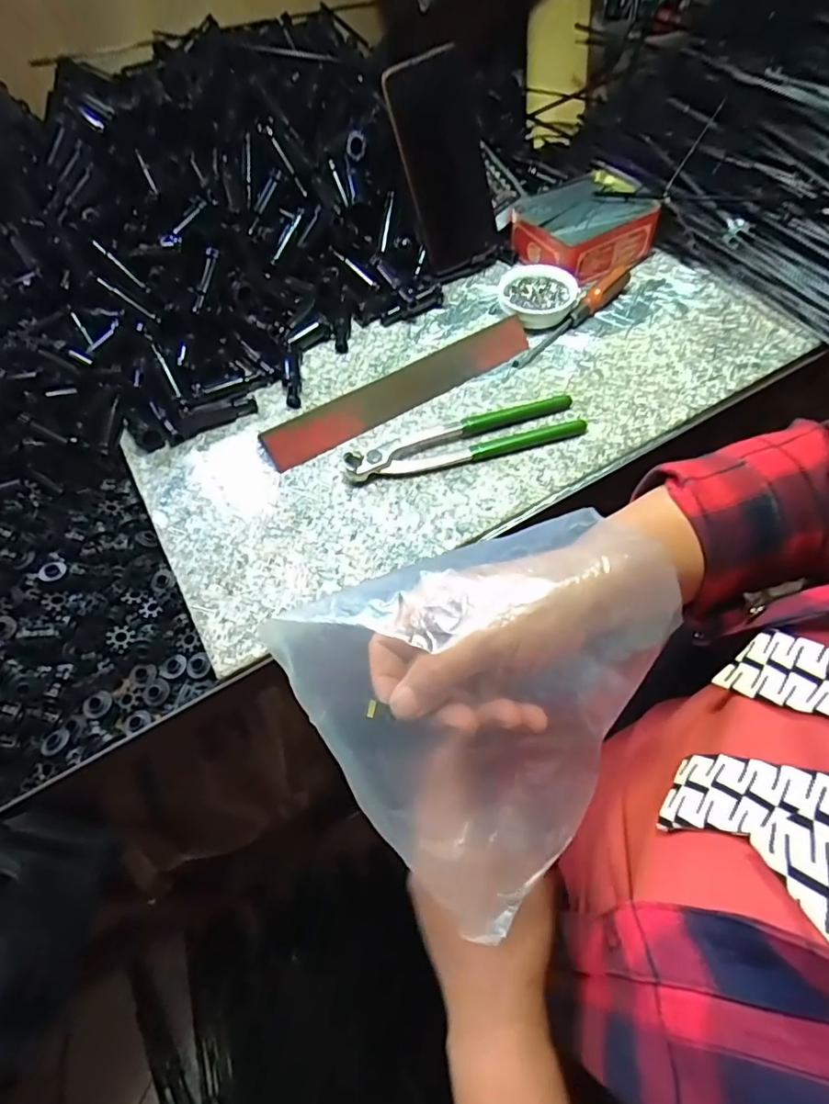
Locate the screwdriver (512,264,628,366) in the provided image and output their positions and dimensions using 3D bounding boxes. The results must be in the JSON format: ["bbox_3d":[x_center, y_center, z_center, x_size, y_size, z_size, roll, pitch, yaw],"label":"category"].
[{"bbox_3d":[0.151,-0.226,0.521,0.153,0.024,0.017,-38,63,-16],"label":"screwdriver"}]

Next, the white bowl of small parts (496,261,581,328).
[{"bbox_3d":[0.117,-0.242,0.531,0.072,0.027,0.066,-2,59,4],"label":"white bowl of small parts"}]

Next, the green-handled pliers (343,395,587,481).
[{"bbox_3d":[0.040,-0.095,0.458,0.195,0.016,0.045,-11,59,-1],"label":"green-handled pliers"}]

